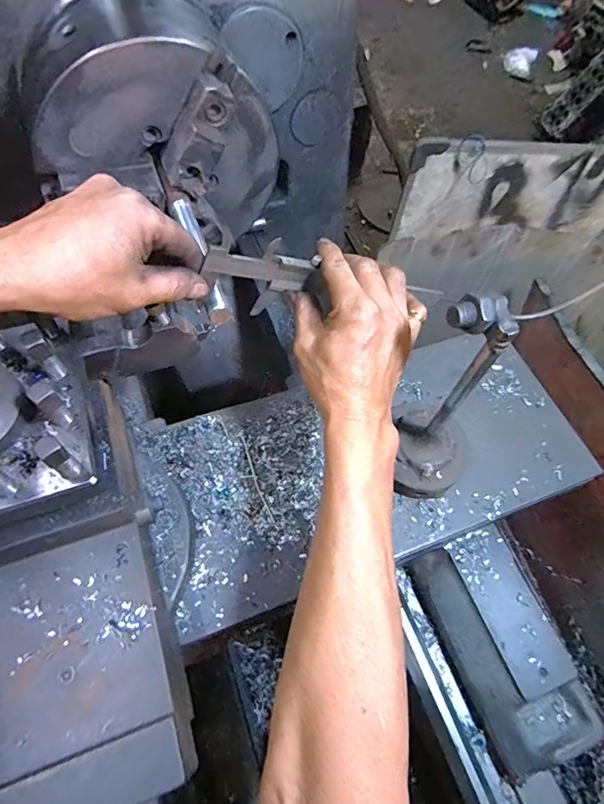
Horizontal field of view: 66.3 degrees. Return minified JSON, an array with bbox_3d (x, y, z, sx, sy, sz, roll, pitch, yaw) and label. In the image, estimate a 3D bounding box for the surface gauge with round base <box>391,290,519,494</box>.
[{"bbox_3d":[0.113,0.006,0.347,0.071,0.199,0.080,29,64,14],"label":"surface gauge with round base"}]

